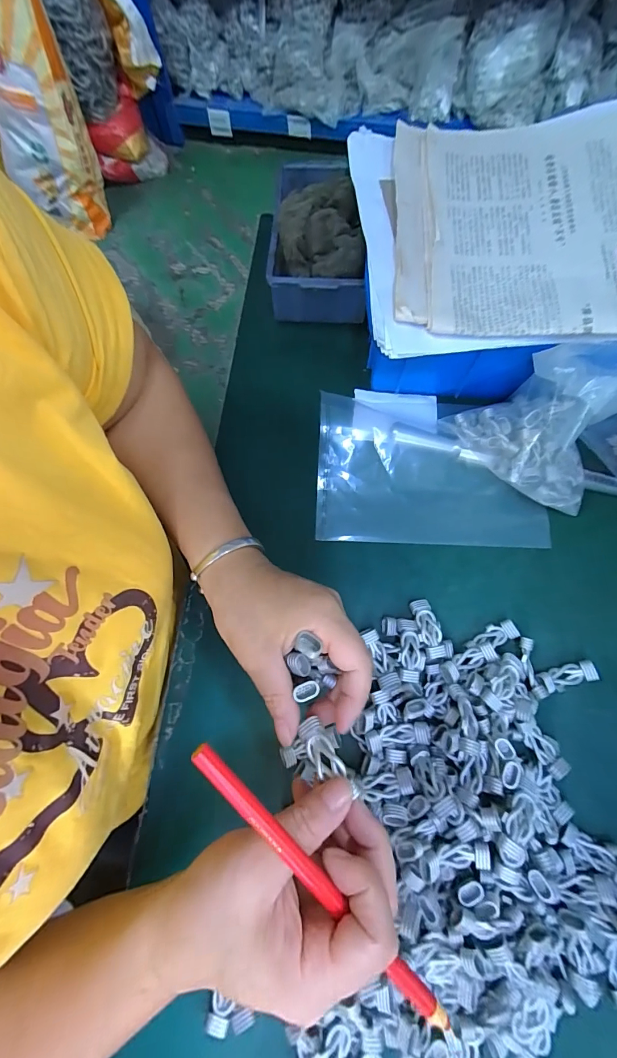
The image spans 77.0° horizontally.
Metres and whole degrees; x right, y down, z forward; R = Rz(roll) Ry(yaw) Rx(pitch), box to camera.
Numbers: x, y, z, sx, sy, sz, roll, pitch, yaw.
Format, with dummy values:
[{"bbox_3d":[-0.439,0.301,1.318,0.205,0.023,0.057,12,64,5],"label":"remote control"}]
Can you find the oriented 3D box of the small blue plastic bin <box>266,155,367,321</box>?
[{"bbox_3d":[0.009,-0.276,0.371,0.083,0.058,0.150,1,75,2],"label":"small blue plastic bin"}]

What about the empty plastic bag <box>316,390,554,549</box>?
[{"bbox_3d":[0.105,-0.050,0.341,0.192,0.012,0.126,2,87,2],"label":"empty plastic bag"}]

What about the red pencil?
[{"bbox_3d":[0.007,0.163,0.176,0.008,0.006,0.171,-41,91,-9],"label":"red pencil"}]

